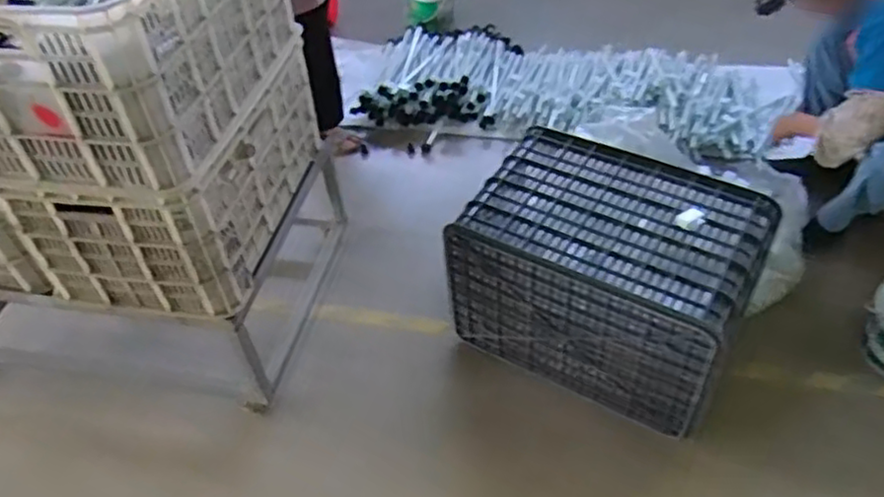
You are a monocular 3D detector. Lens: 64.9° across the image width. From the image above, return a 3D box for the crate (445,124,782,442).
[{"bbox_3d":[0.364,0.064,1.607,0.618,0.414,0.400,22,51,24],"label":"crate"}]

